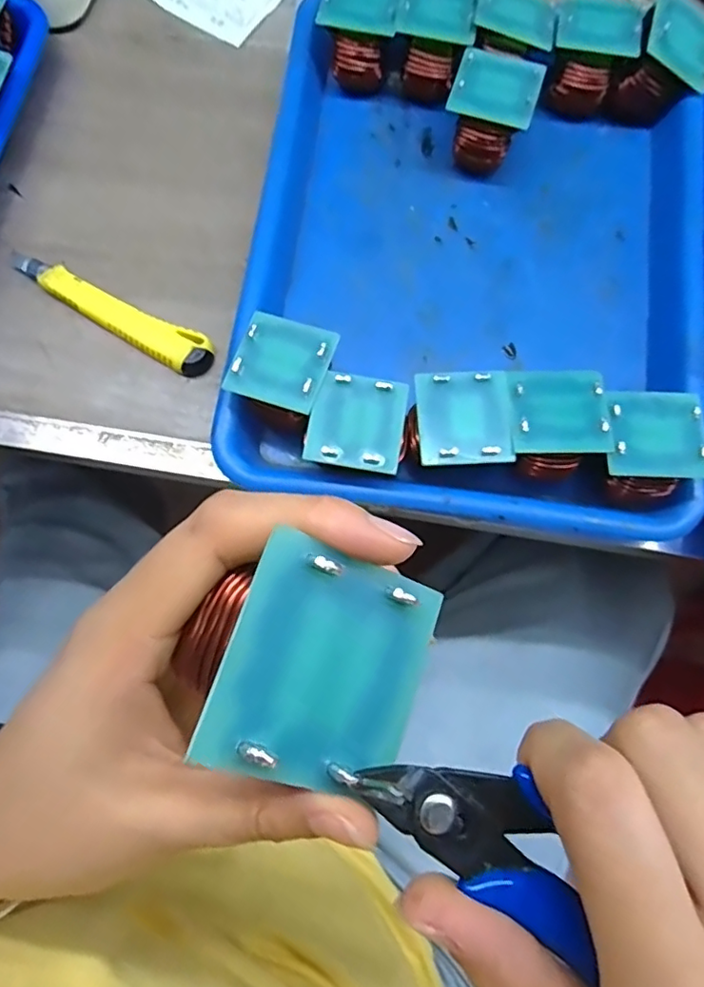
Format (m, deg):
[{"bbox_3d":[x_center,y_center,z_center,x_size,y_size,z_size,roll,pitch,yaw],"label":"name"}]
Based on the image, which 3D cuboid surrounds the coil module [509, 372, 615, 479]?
[{"bbox_3d":[0.100,-0.034,0.294,0.045,0.042,0.044,0,76,0],"label":"coil module"}]

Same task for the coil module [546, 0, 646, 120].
[{"bbox_3d":[0.143,-0.265,0.353,0.047,0.049,0.048,10,77,2],"label":"coil module"}]

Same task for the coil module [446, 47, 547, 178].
[{"bbox_3d":[0.082,-0.223,0.342,0.047,0.048,0.048,19,77,5],"label":"coil module"}]

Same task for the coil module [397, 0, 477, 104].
[{"bbox_3d":[0.050,-0.276,0.352,0.044,0.045,0.043,9,76,2],"label":"coil module"}]

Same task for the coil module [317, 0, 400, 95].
[{"bbox_3d":[0.005,-0.280,0.353,0.043,0.048,0.033,6,76,2],"label":"coil module"}]

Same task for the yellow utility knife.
[{"bbox_3d":[-0.144,-0.106,0.340,0.139,0.012,0.024,27,78,7],"label":"yellow utility knife"}]

